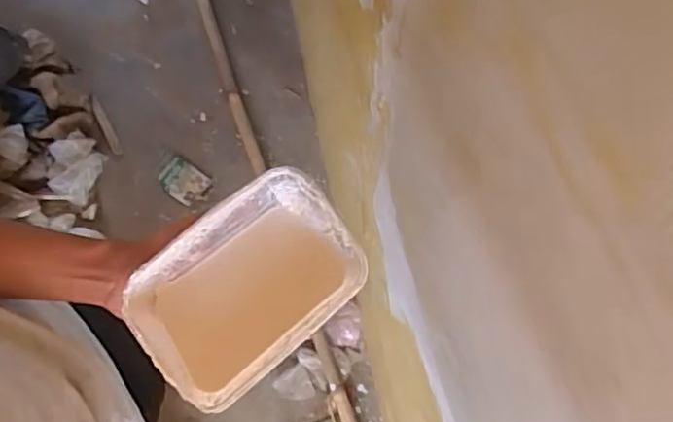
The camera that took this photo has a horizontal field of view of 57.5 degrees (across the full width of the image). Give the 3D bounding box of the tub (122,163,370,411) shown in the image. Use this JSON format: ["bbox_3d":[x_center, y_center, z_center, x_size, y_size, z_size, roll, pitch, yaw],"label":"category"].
[{"bbox_3d":[-0.066,0.058,0.467,0.168,0.046,0.113,-40,76,-15],"label":"tub"}]

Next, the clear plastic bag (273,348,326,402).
[{"bbox_3d":[-0.090,0.390,1.438,0.118,0.023,0.104,-18,70,-13],"label":"clear plastic bag"}]

